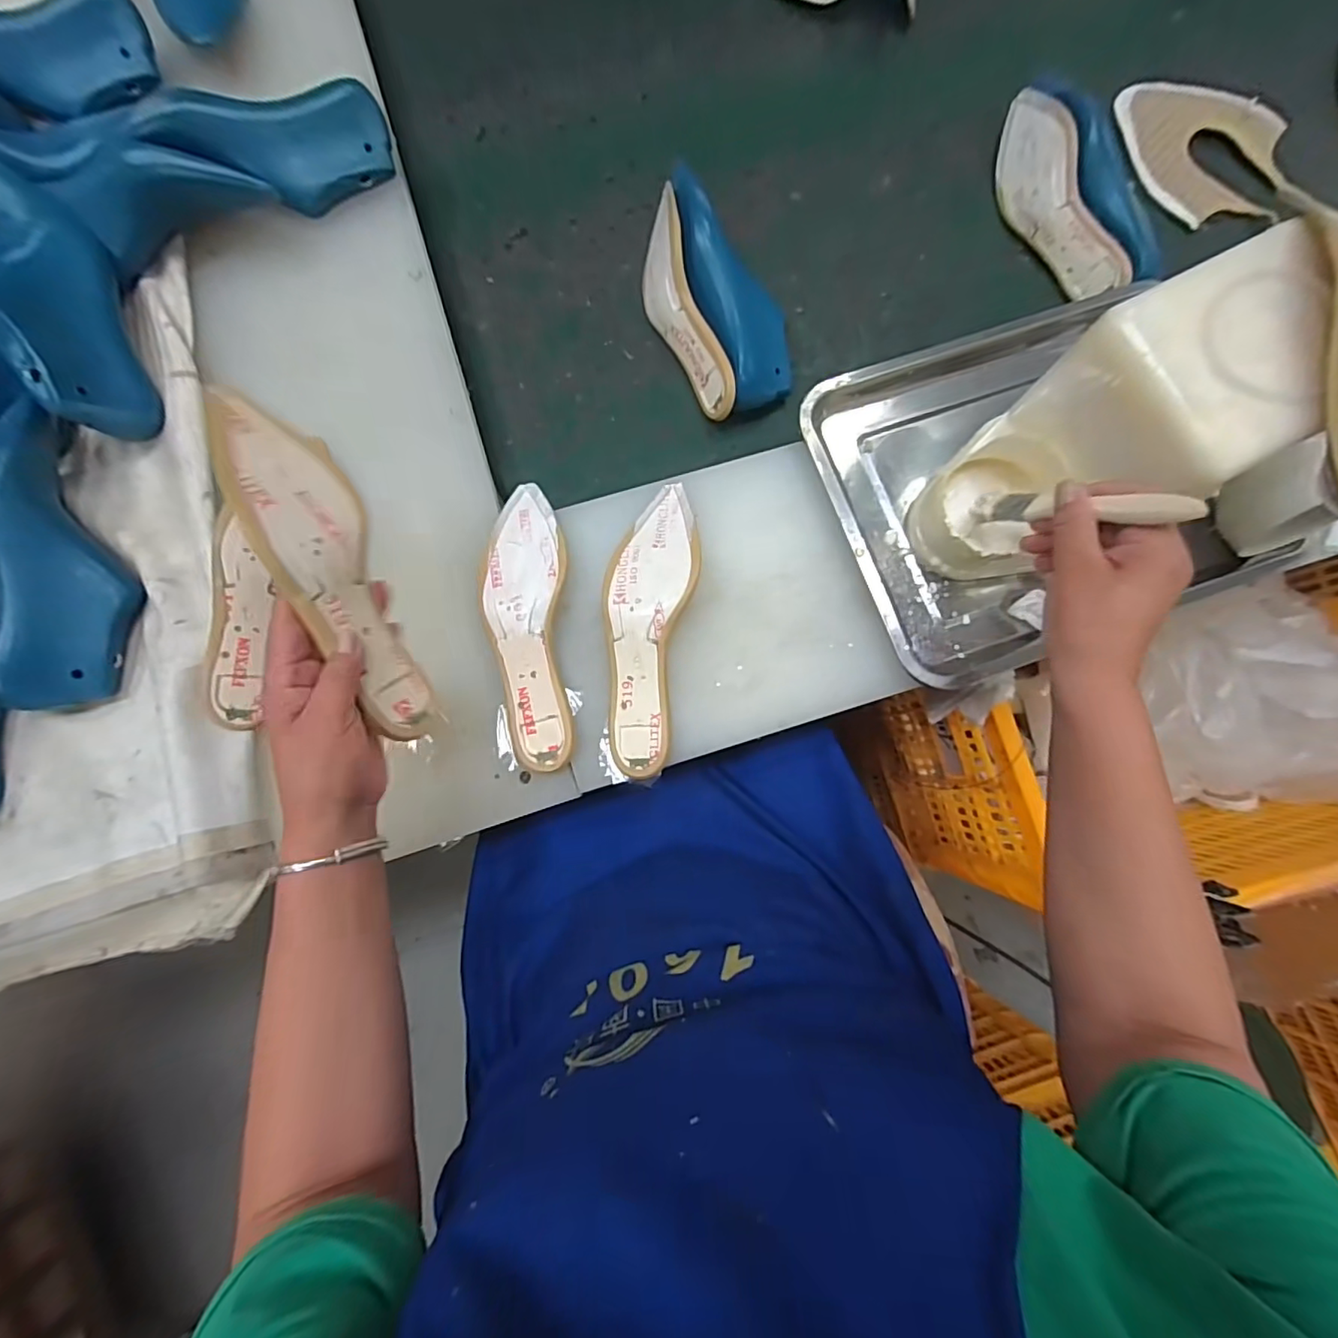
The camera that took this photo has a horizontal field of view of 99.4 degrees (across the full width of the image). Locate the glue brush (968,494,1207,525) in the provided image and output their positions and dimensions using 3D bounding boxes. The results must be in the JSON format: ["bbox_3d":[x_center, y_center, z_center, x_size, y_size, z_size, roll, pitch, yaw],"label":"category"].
[{"bbox_3d":[0.265,-0.107,0.371,0.022,0.138,0.017,-45,114,-6],"label":"glue brush"}]

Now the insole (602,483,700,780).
[{"bbox_3d":[-0.018,-0.038,0.464,0.069,0.032,0.242,5,82,-1],"label":"insole"}]

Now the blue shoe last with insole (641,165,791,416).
[{"bbox_3d":[0.043,-0.365,0.555,0.111,0.073,0.237,-27,84,-4],"label":"blue shoe last with insole"}]

